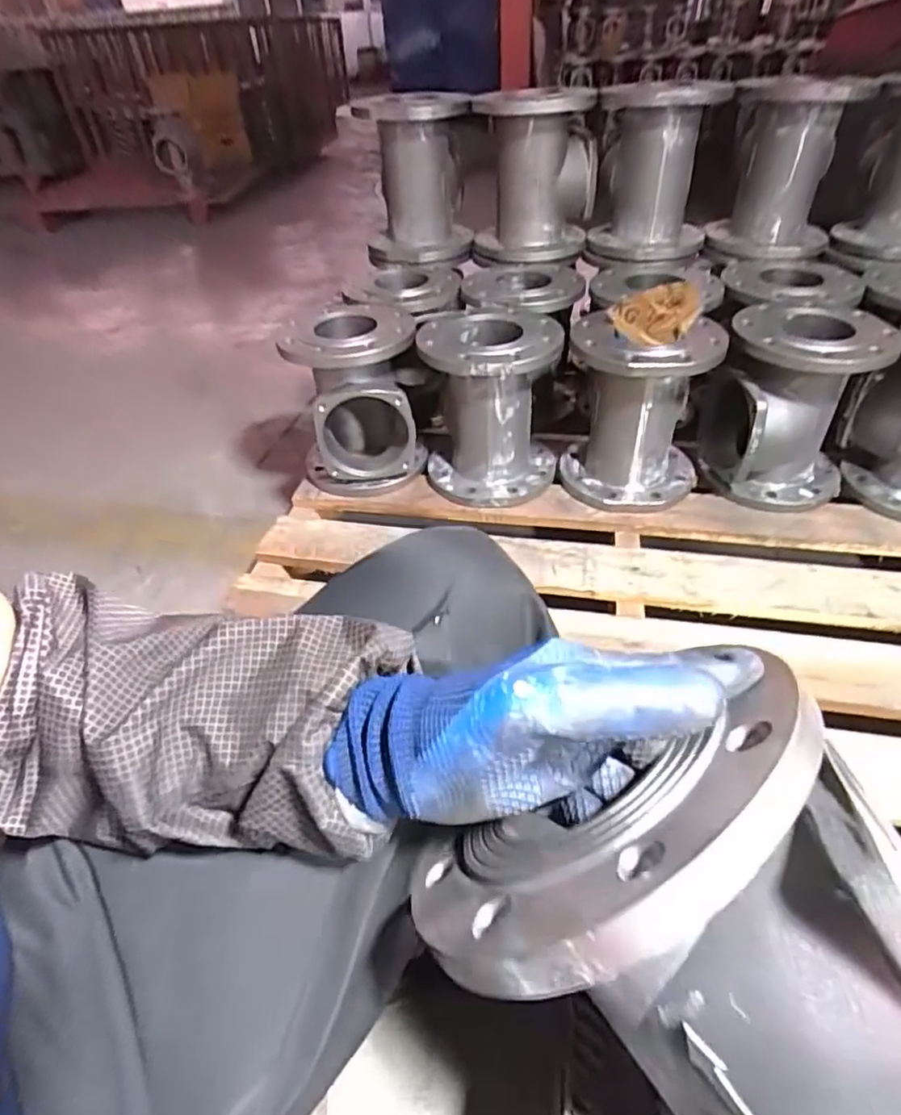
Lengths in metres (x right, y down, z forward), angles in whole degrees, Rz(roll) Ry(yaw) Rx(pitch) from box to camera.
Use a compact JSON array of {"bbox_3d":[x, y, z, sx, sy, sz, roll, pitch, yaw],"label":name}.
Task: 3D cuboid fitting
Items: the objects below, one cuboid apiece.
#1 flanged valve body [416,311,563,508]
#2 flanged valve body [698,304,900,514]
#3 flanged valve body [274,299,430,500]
[{"bbox_3d":[0.064,-0.229,0.970,0.202,0.253,0.177,-2,42,2],"label":"flanged valve body"},{"bbox_3d":[0.497,-0.211,0.910,0.206,0.251,0.181,20,47,24],"label":"flanged valve body"},{"bbox_3d":[-0.155,-0.260,1.022,0.192,0.253,0.185,-1,42,4],"label":"flanged valve body"}]

